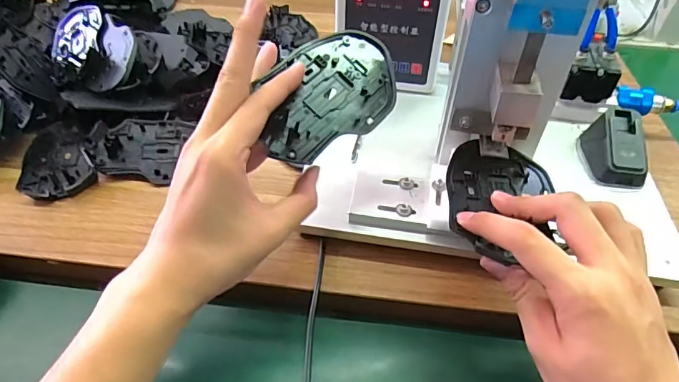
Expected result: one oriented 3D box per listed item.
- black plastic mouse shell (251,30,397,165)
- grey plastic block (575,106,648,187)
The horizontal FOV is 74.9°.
[{"bbox_3d":[-0.009,-0.067,0.308,0.107,0.015,0.074,-32,82,-18],"label":"black plastic mouse shell"},{"bbox_3d":[0.242,-0.036,0.387,0.039,0.043,0.068,7,46,6],"label":"grey plastic block"}]

